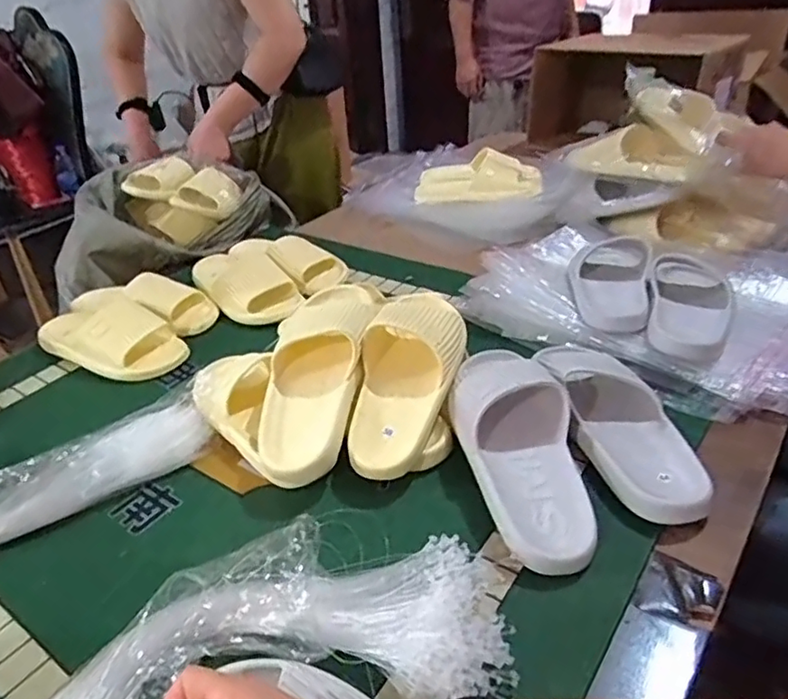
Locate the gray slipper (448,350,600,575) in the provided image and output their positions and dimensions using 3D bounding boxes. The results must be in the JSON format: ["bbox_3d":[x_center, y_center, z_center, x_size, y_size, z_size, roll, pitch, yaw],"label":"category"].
[{"bbox_3d":[0.122,0.087,0.585,0.109,0.074,0.262,-7,47,-4],"label":"gray slipper"}]

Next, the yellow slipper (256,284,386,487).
[{"bbox_3d":[-0.085,0.019,0.668,0.101,0.068,0.256,4,56,13],"label":"yellow slipper"}]

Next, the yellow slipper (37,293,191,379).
[{"bbox_3d":[-0.404,-0.024,0.857,0.231,0.057,0.109,17,38,31],"label":"yellow slipper"}]

